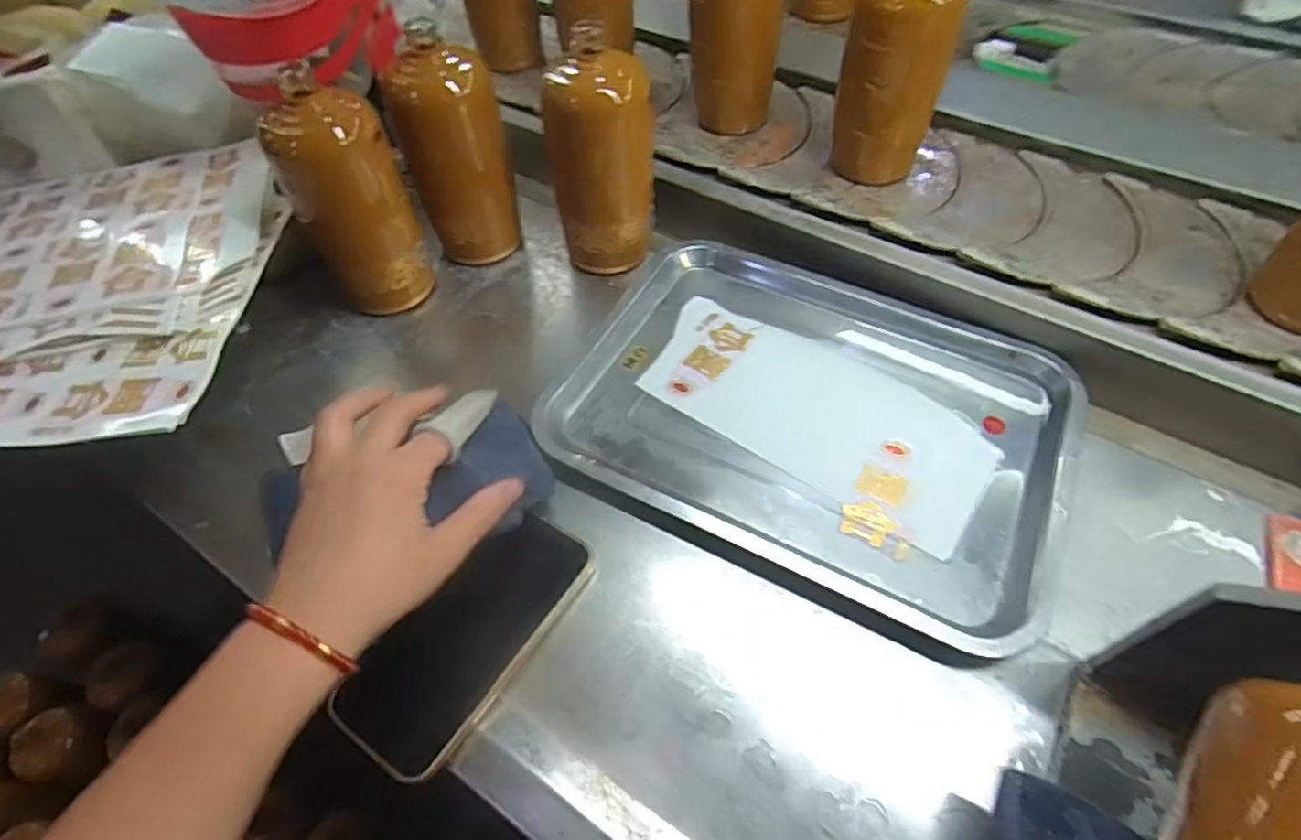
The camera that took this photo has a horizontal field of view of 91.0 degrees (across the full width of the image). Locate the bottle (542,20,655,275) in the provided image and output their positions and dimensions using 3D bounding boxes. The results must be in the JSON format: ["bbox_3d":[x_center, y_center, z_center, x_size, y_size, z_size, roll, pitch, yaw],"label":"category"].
[{"bbox_3d":[-0.037,-0.205,0.519,0.065,0.168,0.081,31,63,21],"label":"bottle"}]

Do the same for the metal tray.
[{"bbox_3d":[0.118,-0.013,0.468,0.347,0.028,0.254,23,62,18],"label":"metal tray"}]

